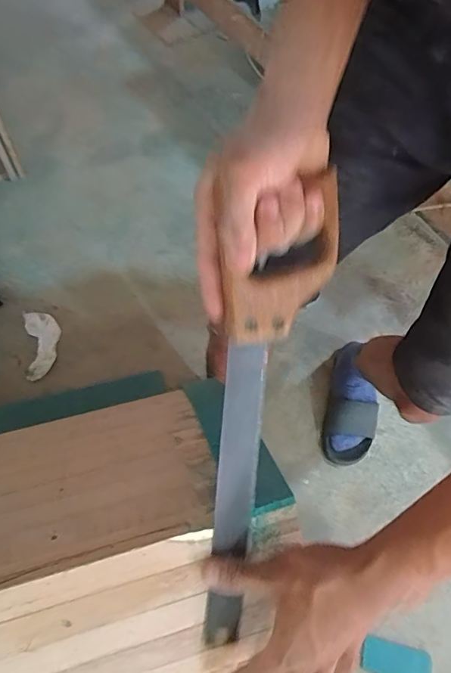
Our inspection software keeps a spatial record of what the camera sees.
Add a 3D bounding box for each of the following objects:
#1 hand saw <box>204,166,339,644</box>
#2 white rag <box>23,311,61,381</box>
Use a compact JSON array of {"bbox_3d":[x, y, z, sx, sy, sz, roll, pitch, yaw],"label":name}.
[{"bbox_3d":[0.018,0.067,0.351,0.066,0.027,0.376,12,100,4],"label":"hand saw"},{"bbox_3d":[-0.432,0.013,1.078,0.078,0.032,0.179,-7,64,-8],"label":"white rag"}]

